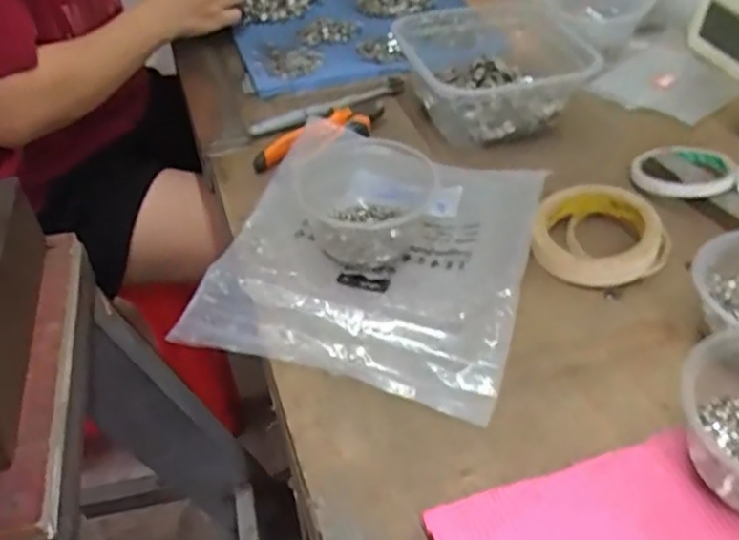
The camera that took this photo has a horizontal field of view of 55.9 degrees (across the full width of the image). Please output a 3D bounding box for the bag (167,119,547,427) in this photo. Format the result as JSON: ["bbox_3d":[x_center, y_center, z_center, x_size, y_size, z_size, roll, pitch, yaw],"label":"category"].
[{"bbox_3d":[0.005,-0.021,0.559,0.236,0.039,0.259,10,45,15],"label":"bag"}]

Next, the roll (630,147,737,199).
[{"bbox_3d":[0.282,-0.090,0.629,0.084,0.019,0.083,-2,43,2],"label":"roll"}]

